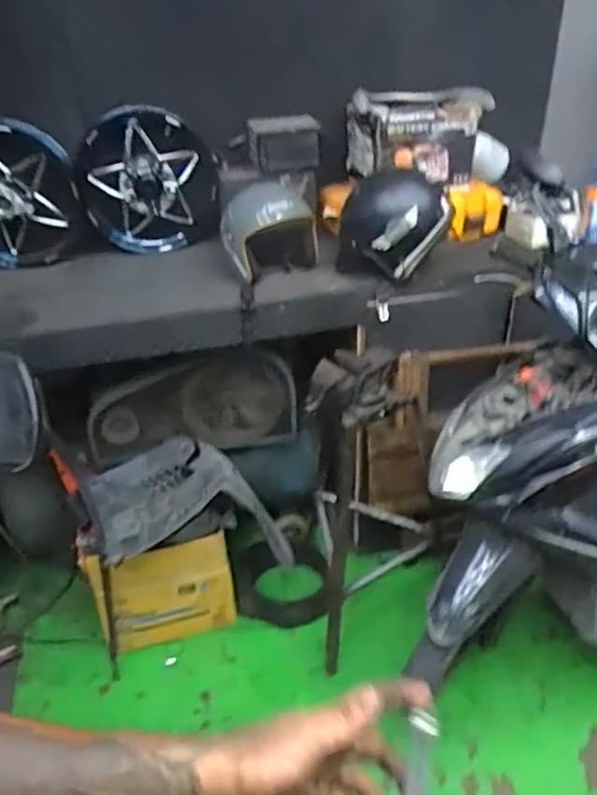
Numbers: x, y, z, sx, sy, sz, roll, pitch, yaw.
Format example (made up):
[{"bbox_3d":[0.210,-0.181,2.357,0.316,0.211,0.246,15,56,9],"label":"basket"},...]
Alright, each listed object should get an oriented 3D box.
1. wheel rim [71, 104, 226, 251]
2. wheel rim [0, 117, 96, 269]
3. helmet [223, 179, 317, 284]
[{"bbox_3d":[-0.438,-0.641,1.793,0.399,0.394,0.140,-11,34,-12],"label":"wheel rim"},{"bbox_3d":[-0.806,-0.552,1.696,0.355,0.391,0.125,-19,36,-22],"label":"wheel rim"},{"bbox_3d":[-0.087,-0.464,1.637,0.232,0.190,0.241,-7,33,-5],"label":"helmet"}]

